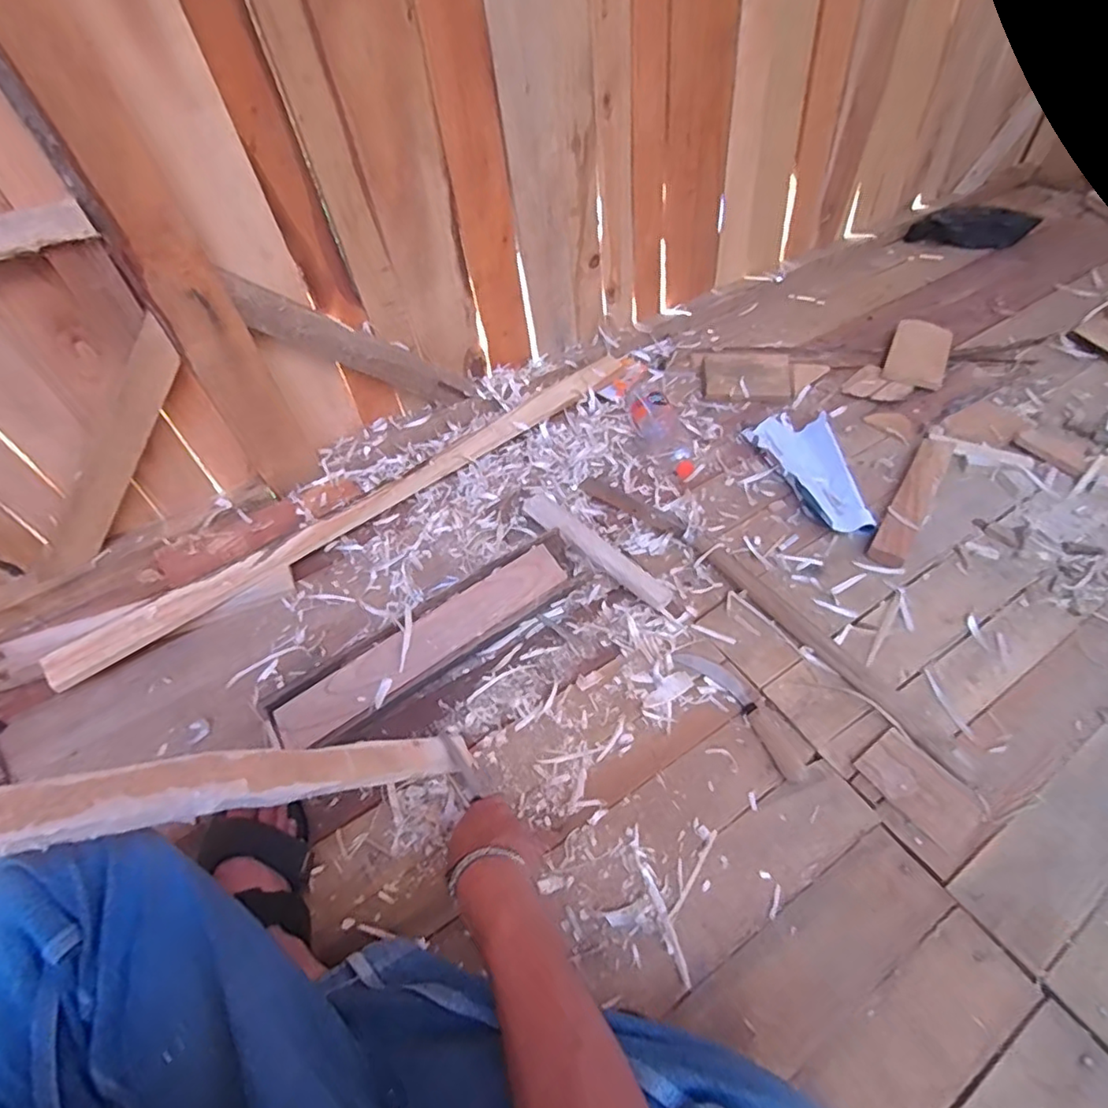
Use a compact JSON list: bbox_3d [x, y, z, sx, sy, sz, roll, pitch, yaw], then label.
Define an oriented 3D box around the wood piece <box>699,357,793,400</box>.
[{"bbox_3d":[0.352,-0.320,1.097,0.152,0.028,0.105,1,52,4],"label":"wood piece"}]

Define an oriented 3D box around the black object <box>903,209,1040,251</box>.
[{"bbox_3d":[0.982,-0.765,1.404,0.281,0.052,0.086,-6,52,-1],"label":"black object"}]

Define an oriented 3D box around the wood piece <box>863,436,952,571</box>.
[{"bbox_3d":[0.541,-0.085,0.901,0.049,0.024,0.296,29,59,24],"label":"wood piece"}]

